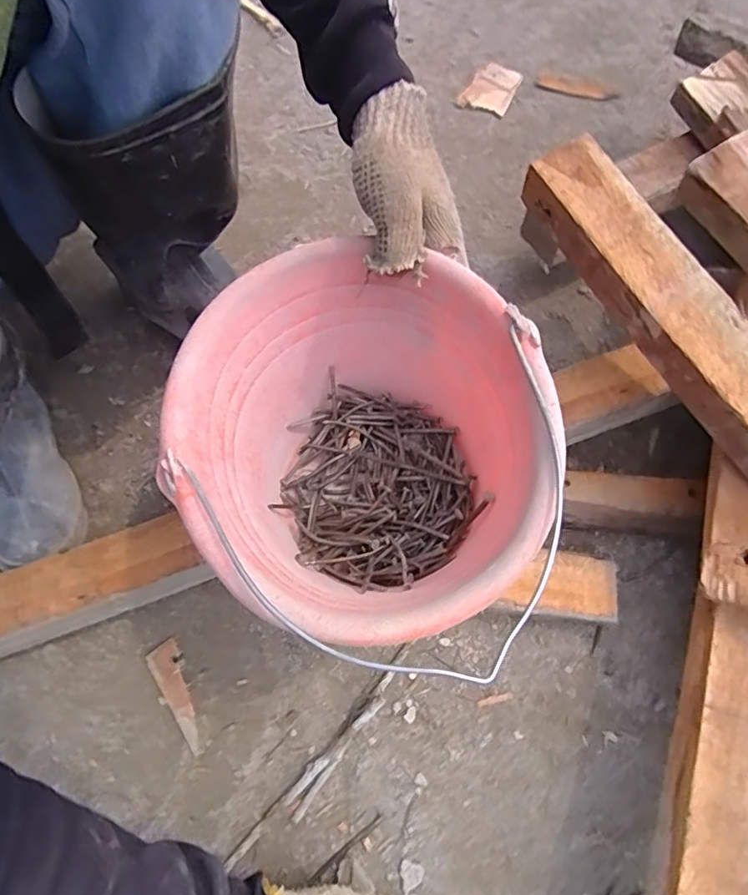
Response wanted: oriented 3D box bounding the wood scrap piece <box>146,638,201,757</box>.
[{"bbox_3d":[-0.165,0.212,0.453,0.026,0.006,0.091,-31,72,-13],"label":"wood scrap piece"}]

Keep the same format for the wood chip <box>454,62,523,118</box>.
[{"bbox_3d":[0.163,-0.502,0.737,0.067,0.010,0.088,24,69,8],"label":"wood chip"}]

